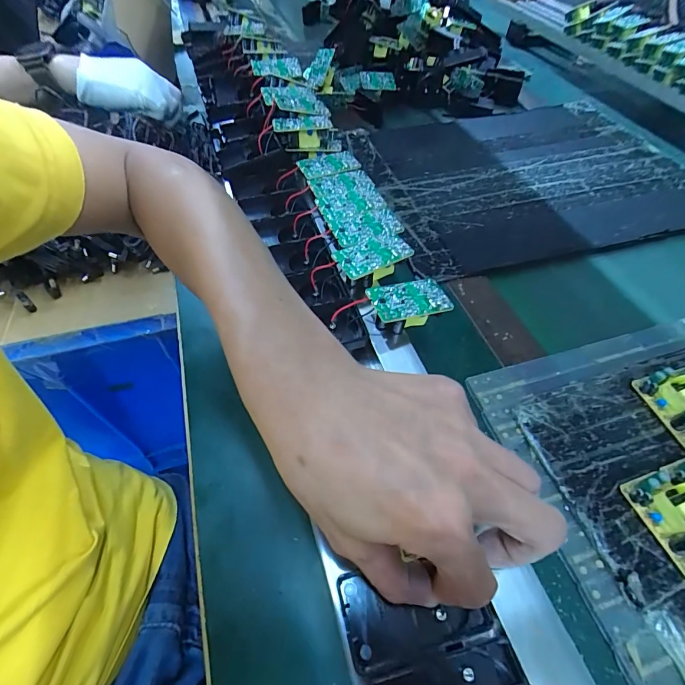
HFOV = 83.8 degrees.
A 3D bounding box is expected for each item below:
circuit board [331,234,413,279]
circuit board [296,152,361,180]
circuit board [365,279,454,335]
[{"bbox_3d":[0.027,-0.076,0.330,0.063,0.006,0.035,-22,56,-17],"label":"circuit board"},{"bbox_3d":[-0.016,-0.194,0.416,0.061,0.008,0.035,-16,55,-13],"label":"circuit board"},{"bbox_3d":[0.052,-0.028,0.308,0.067,0.023,0.038,-16,55,-13],"label":"circuit board"}]

